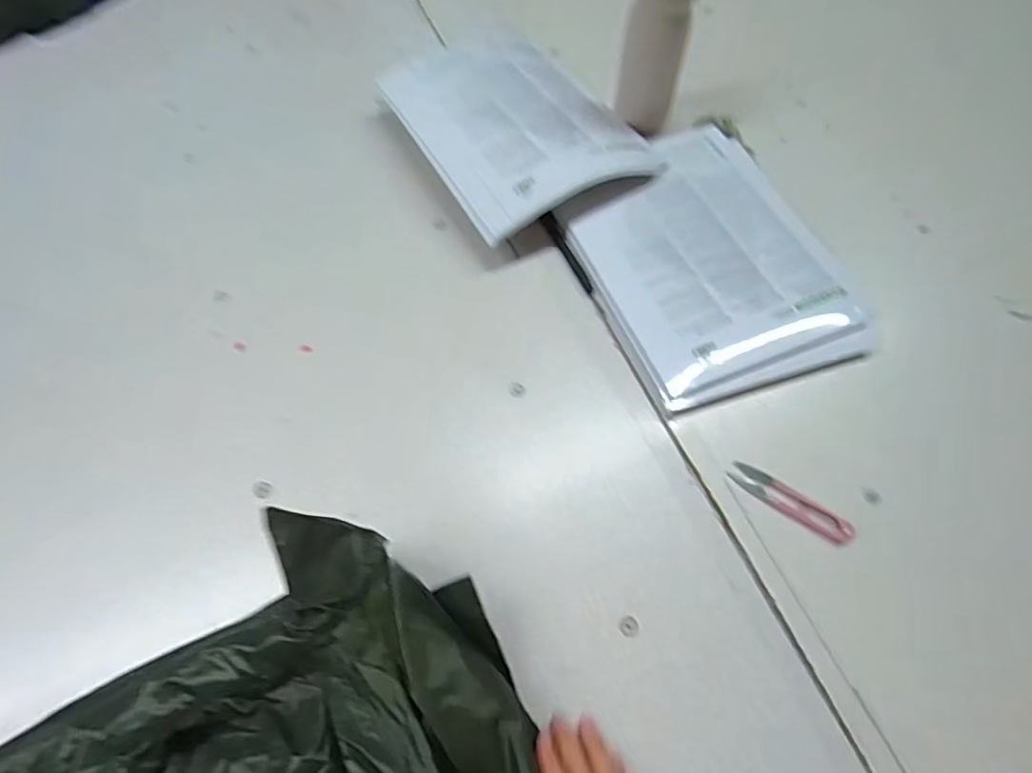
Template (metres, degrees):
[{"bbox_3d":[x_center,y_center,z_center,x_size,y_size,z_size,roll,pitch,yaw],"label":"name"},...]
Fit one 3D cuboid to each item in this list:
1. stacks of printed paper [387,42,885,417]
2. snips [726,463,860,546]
[{"bbox_3d":[0.105,-0.219,0.626,0.316,0.063,0.563,-28,66,-12],"label":"stacks of printed paper"},{"bbox_3d":[0.232,0.097,0.486,0.103,0.009,0.026,33,69,16],"label":"snips"}]

